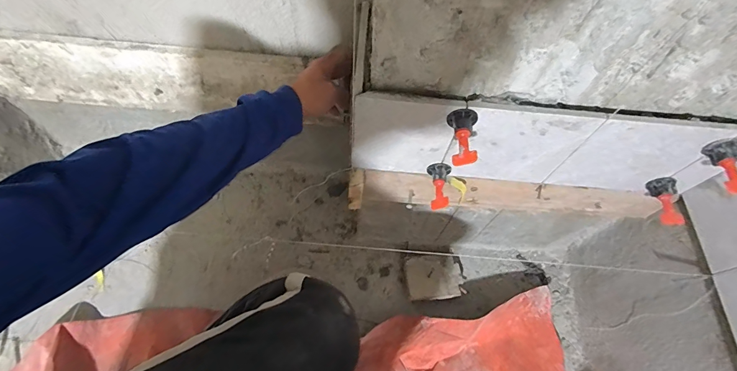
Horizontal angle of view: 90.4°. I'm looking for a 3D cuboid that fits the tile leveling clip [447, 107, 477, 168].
[{"bbox_3d":[0.101,-0.048,0.394,0.037,0.034,0.062,13,64,3],"label":"tile leveling clip"}]

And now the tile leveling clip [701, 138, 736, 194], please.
[{"bbox_3d":[0.402,-0.019,0.404,0.028,0.028,0.062,-5,64,-6],"label":"tile leveling clip"}]

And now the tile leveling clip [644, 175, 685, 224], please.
[{"bbox_3d":[0.396,0.023,0.489,0.027,0.028,0.063,3,63,-2],"label":"tile leveling clip"}]

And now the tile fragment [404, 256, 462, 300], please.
[{"bbox_3d":[0.144,0.204,0.808,0.118,0.035,0.093,0,64,-3],"label":"tile fragment"}]

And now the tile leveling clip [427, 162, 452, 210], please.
[{"bbox_3d":[0.094,0.001,0.490,0.031,0.027,0.059,8,63,1],"label":"tile leveling clip"}]

